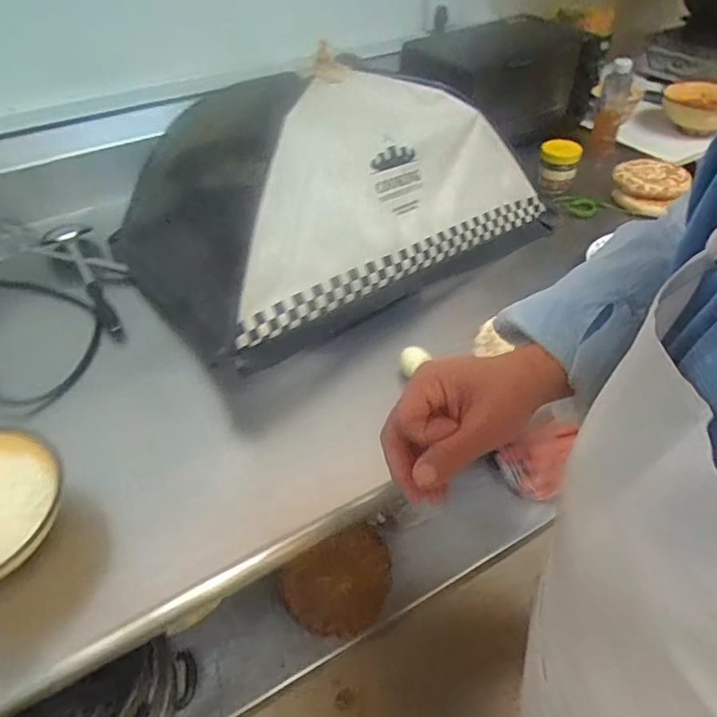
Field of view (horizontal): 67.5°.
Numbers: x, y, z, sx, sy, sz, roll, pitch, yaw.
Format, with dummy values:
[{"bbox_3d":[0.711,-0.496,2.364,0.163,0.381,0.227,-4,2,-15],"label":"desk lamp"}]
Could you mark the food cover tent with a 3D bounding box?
[{"bbox_3d":[-0.051,-0.312,0.892,0.673,0.275,0.505,-27,50,-22],"label":"food cover tent"}]

